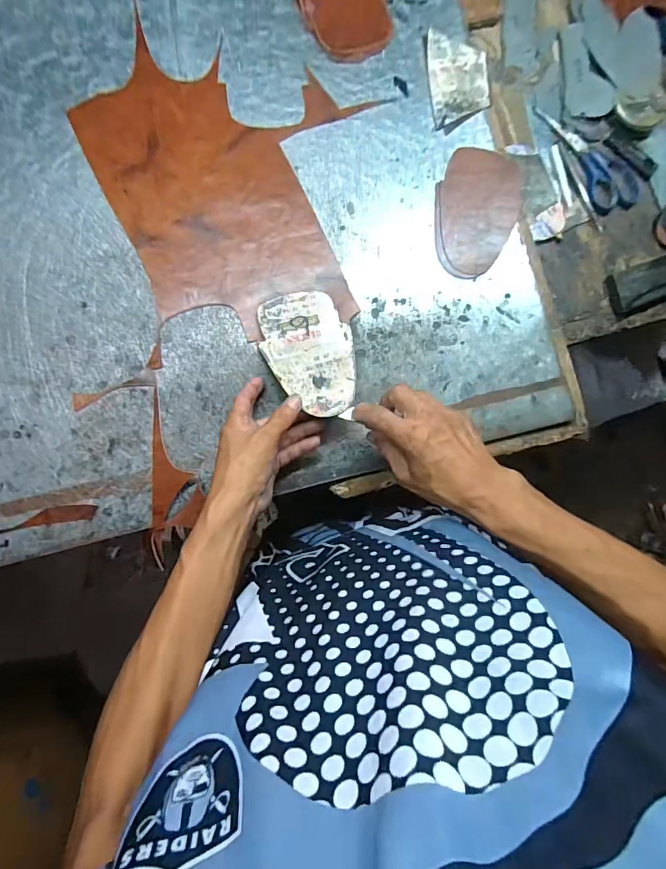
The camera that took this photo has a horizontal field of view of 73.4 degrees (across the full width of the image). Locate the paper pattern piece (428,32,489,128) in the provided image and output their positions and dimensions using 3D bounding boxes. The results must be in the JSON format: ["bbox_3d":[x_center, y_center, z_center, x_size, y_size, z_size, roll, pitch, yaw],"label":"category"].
[{"bbox_3d":[0.154,-0.436,0.547,0.072,0.010,0.111,-5,88,-9],"label":"paper pattern piece"}]

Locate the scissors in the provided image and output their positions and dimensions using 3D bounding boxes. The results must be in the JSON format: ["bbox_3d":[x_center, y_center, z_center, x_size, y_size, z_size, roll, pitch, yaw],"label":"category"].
[{"bbox_3d":[0.340,-0.371,0.590,0.074,0.011,0.171,-34,92,-8],"label":"scissors"}]

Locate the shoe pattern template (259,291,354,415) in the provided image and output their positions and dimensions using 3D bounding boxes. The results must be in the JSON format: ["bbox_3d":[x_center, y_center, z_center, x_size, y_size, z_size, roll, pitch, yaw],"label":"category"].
[{"bbox_3d":[-0.027,-0.090,0.479,0.095,0.004,0.151,-5,67,-6],"label":"shoe pattern template"}]

